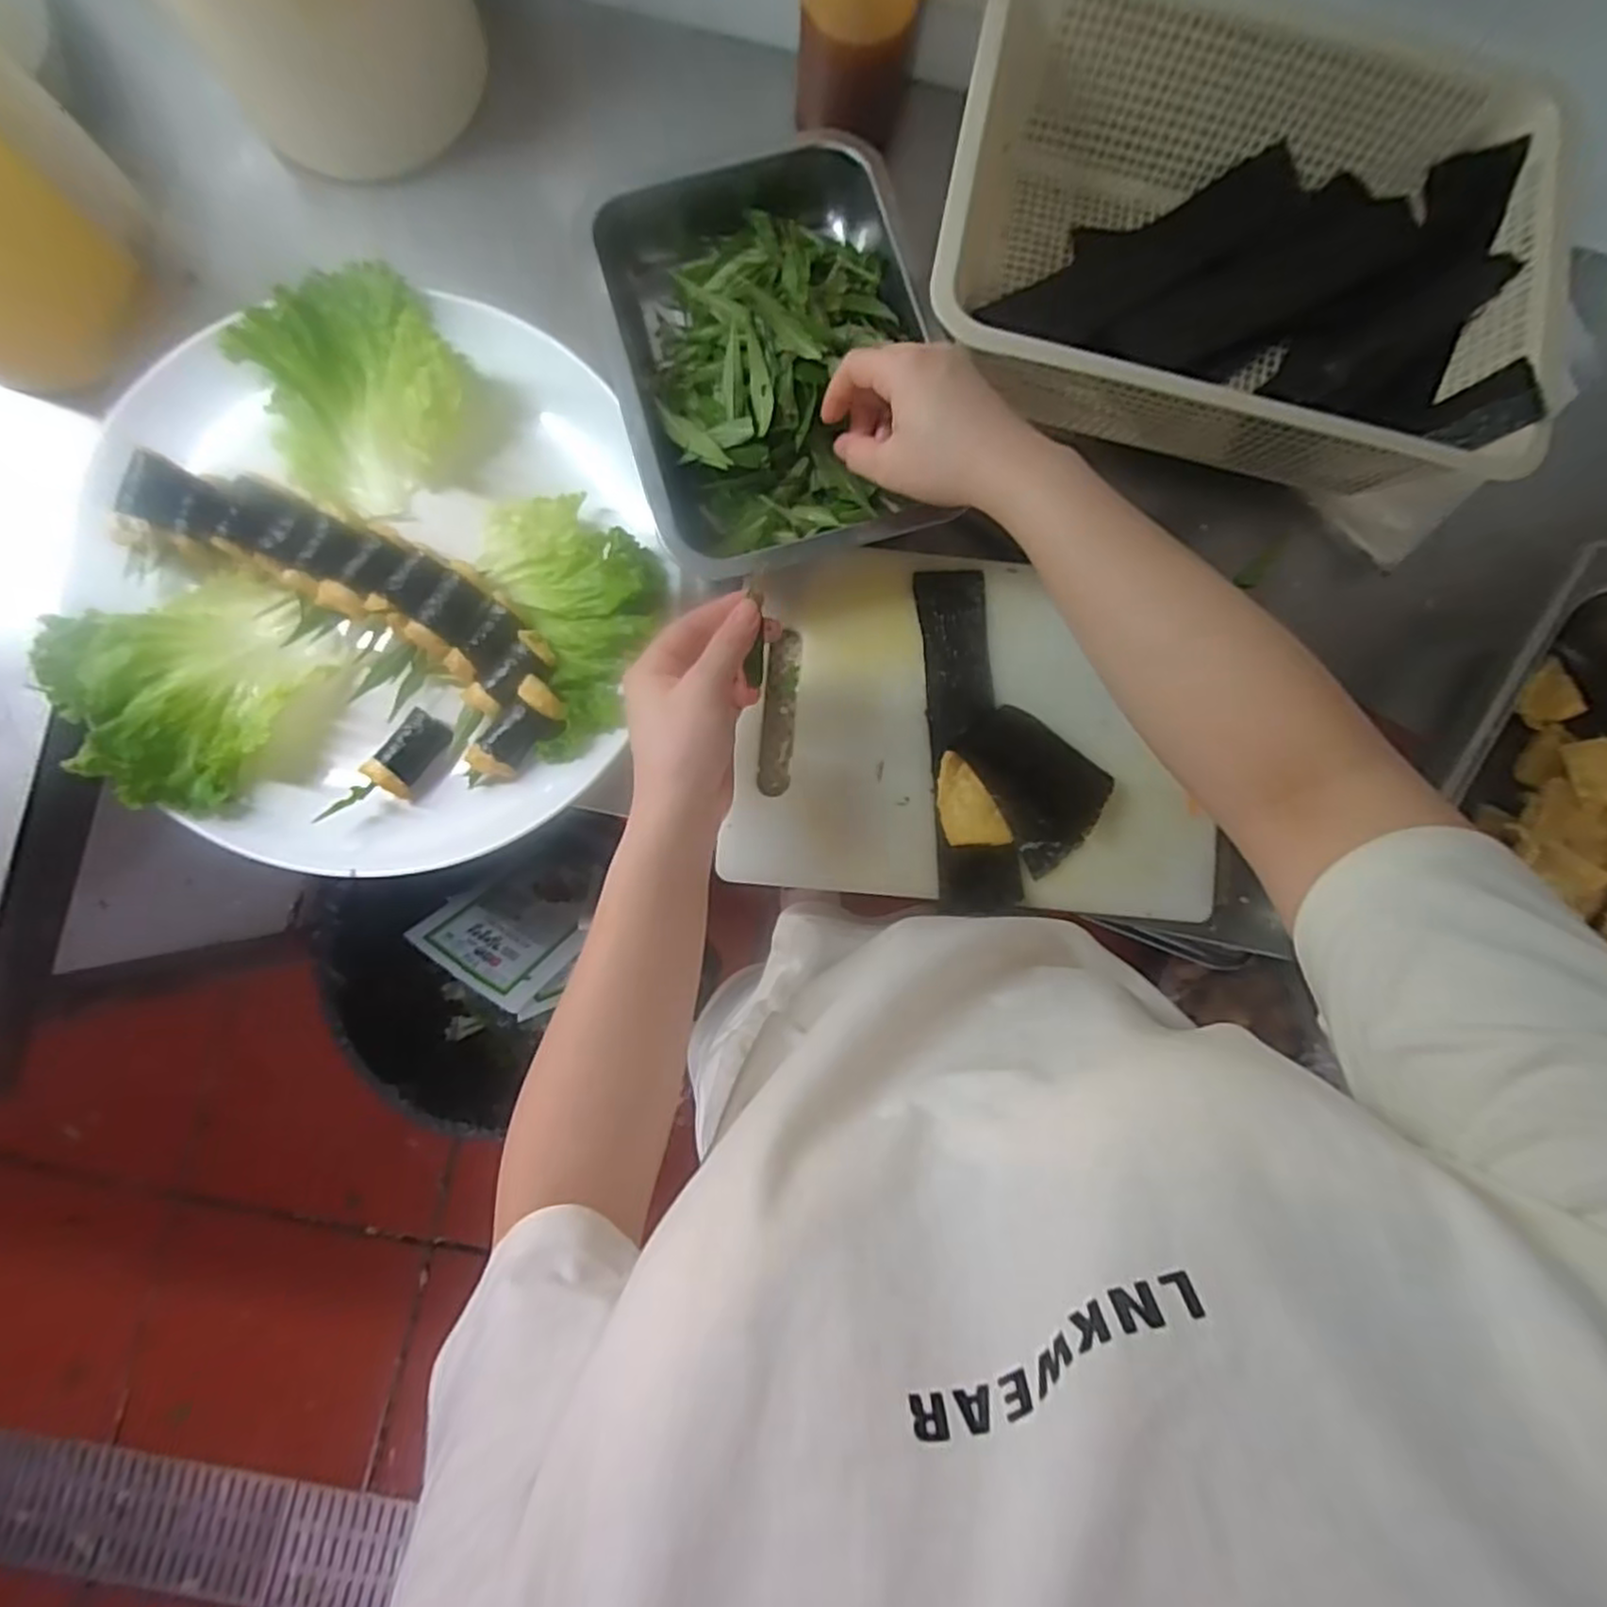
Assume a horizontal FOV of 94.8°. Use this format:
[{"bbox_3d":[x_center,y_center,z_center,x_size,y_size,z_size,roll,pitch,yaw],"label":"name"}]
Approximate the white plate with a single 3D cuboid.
[{"bbox_3d":[-0.244,-0.130,0.435,0.305,0.050,0.329,0,87,-7],"label":"white plate"}]

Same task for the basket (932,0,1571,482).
[{"bbox_3d":[0.244,-0.322,0.439,0.326,0.099,0.233,12,86,-2],"label":"basket"}]

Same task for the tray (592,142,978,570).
[{"bbox_3d":[-0.018,-0.268,0.445,0.180,0.064,0.256,-14,88,-4],"label":"tray"}]

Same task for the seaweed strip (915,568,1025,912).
[{"bbox_3d":[0.102,-0.041,0.461,0.047,0.007,0.212,-4,87,6],"label":"seaweed strip"}]

